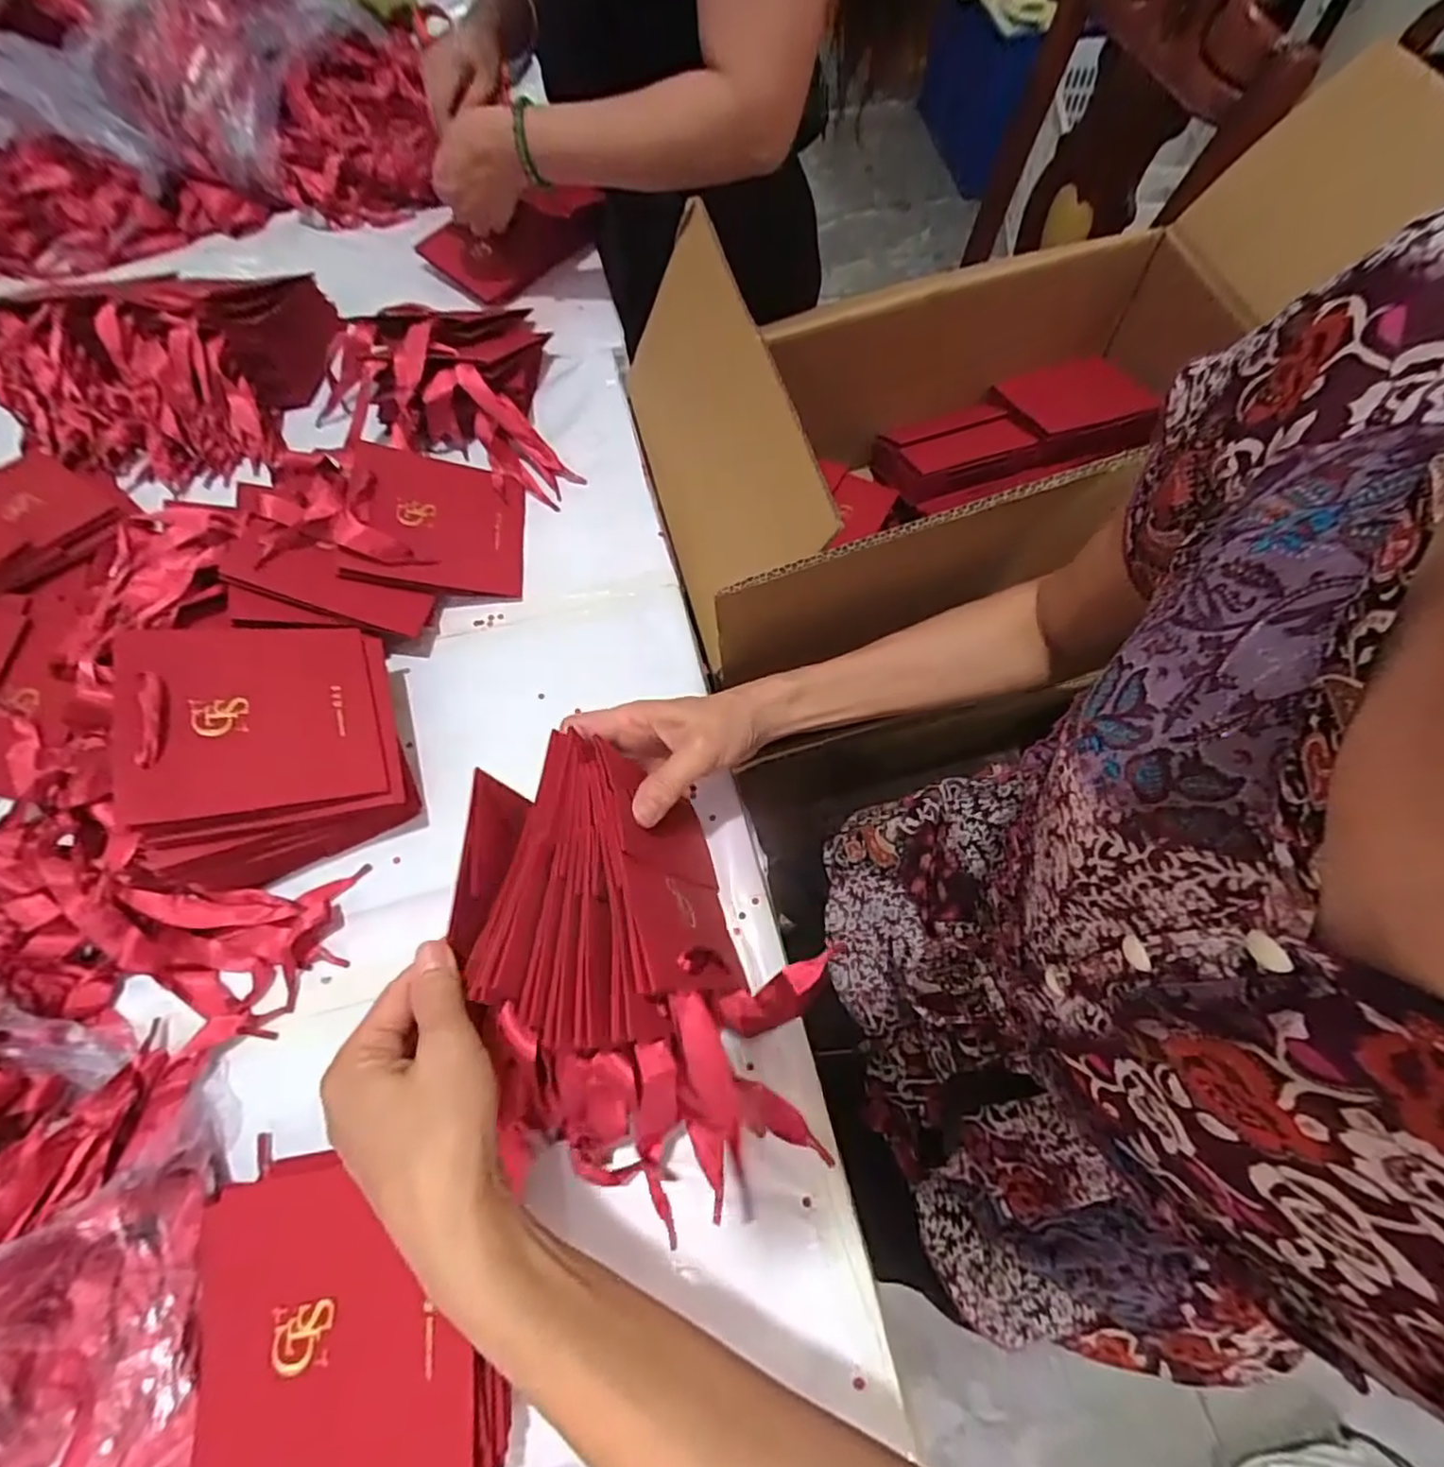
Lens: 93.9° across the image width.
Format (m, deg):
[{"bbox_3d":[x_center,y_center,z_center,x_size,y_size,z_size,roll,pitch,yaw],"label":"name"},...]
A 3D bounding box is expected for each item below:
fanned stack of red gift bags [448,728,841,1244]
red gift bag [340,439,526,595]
[{"bbox_3d":[-0.038,0.130,0.379,0.176,0.143,0.215,-2,65,3],"label":"fanned stack of red gift bags"},{"bbox_3d":[-0.240,-0.186,0.574,0.135,0.013,0.140,4,60,-23],"label":"red gift bag"}]

